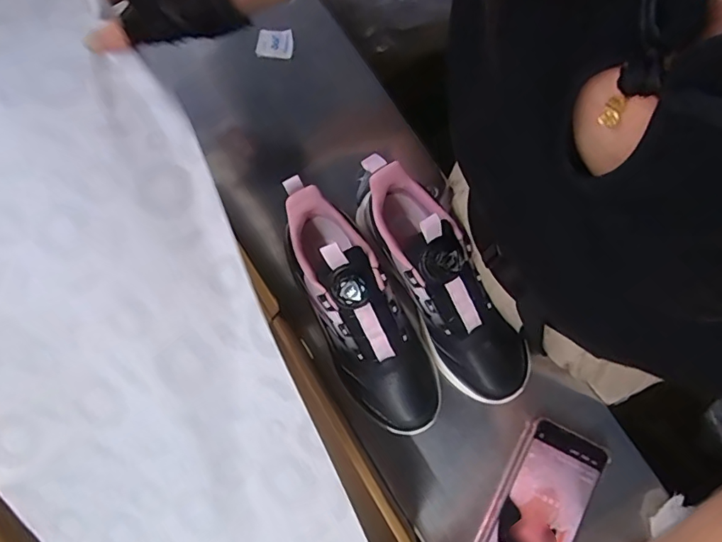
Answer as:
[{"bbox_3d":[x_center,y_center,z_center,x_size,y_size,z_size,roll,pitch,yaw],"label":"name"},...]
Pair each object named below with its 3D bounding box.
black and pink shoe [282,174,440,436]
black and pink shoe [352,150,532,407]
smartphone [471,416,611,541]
[{"bbox_3d":[-0.001,0.035,0.470,0.087,0.093,0.254,-28,94,-5],"label":"black and pink shoe"},{"bbox_3d":[0.080,0.007,0.476,0.079,0.111,0.260,-31,80,-4],"label":"black and pink shoe"},{"bbox_3d":[0.177,0.234,0.487,0.081,0.017,0.160,28,82,9],"label":"smartphone"}]

